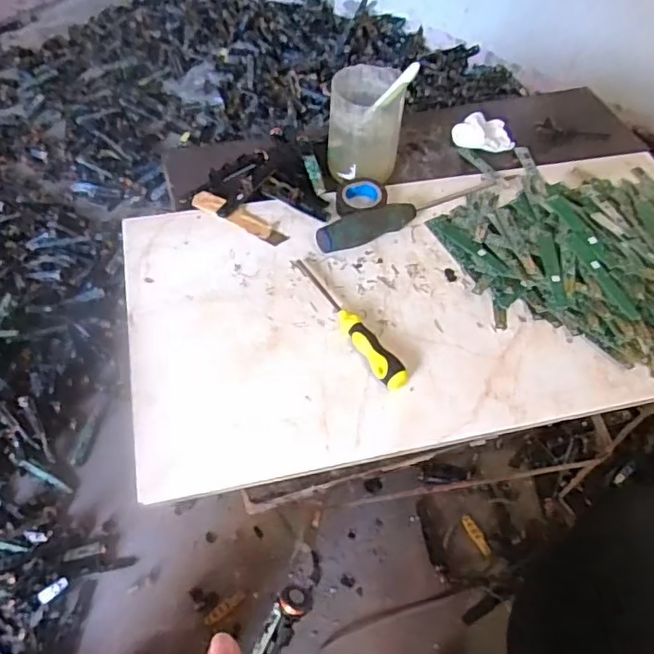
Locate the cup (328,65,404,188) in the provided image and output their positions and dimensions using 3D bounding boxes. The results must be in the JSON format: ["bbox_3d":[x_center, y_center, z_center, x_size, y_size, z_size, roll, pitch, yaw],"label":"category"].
[{"bbox_3d":[0.039,-0.213,0.634,0.076,0.090,0.081,0,57,-5],"label":"cup"}]

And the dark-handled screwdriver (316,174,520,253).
[{"bbox_3d":[0.097,-0.125,0.619,0.245,0.032,0.027,-25,62,-19],"label":"dark-handled screwdriver"}]

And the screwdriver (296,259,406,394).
[{"bbox_3d":[0.016,-0.008,0.528,0.023,0.021,0.161,-27,63,-21],"label":"screwdriver"}]

